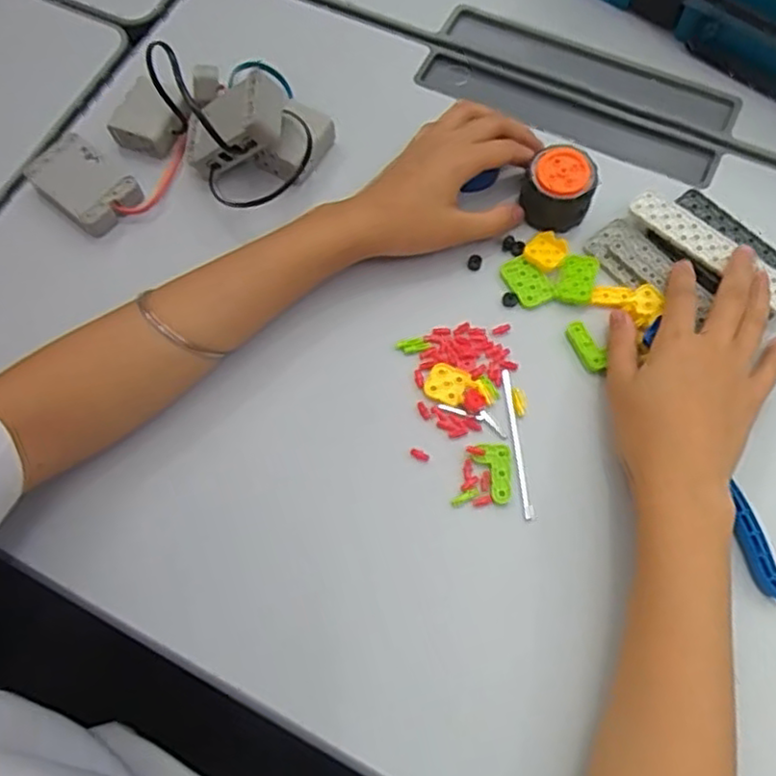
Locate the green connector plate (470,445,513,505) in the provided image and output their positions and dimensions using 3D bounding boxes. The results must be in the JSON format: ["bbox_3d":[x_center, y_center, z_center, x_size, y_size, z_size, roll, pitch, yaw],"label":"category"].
[{"bbox_3d":[0.065,0.054,0.430,0.023,0.006,0.037,-1,69,1],"label":"green connector plate"}]

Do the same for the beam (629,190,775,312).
[{"bbox_3d":[0.225,-0.096,0.474,0.126,0.010,0.028,39,72,15],"label":"beam"}]

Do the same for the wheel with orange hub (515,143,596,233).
[{"bbox_3d":[0.120,-0.138,0.484,0.044,0.039,0.046,40,72,18],"label":"wheel with orange hub"}]

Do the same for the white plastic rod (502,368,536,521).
[{"bbox_3d":[0.081,0.034,0.433,0.006,0.009,0.096,-6,69,-1],"label":"white plastic rod"}]

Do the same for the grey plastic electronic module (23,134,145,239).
[{"bbox_3d":[-0.222,-0.148,0.506,0.074,0.025,0.049,39,75,15],"label":"grey plastic electronic module"}]

